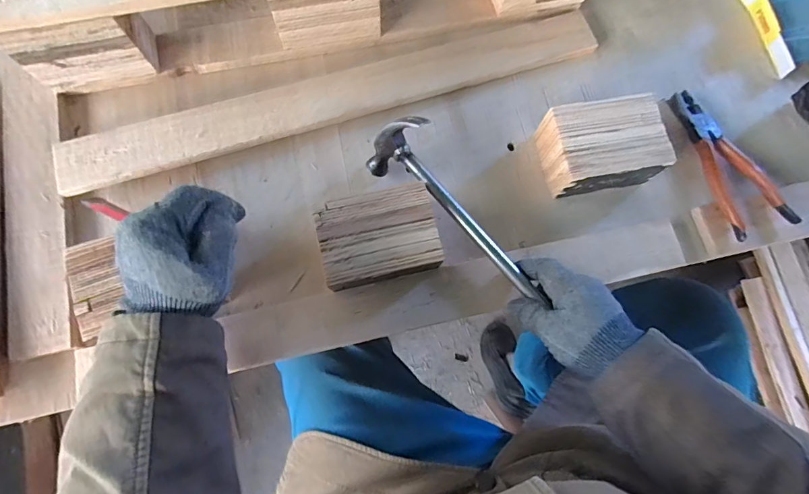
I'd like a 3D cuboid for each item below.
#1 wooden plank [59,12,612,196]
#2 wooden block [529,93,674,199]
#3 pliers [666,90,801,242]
[{"bbox_3d":[-0.069,-0.182,0.501,0.640,0.024,0.065,-19,76,-7],"label":"wooden plank"},{"bbox_3d":[0.224,-0.112,0.476,0.121,0.059,0.090,-10,77,-5],"label":"wooden block"},{"bbox_3d":[0.372,-0.104,0.495,0.064,0.030,0.190,-18,78,-7],"label":"pliers"}]

